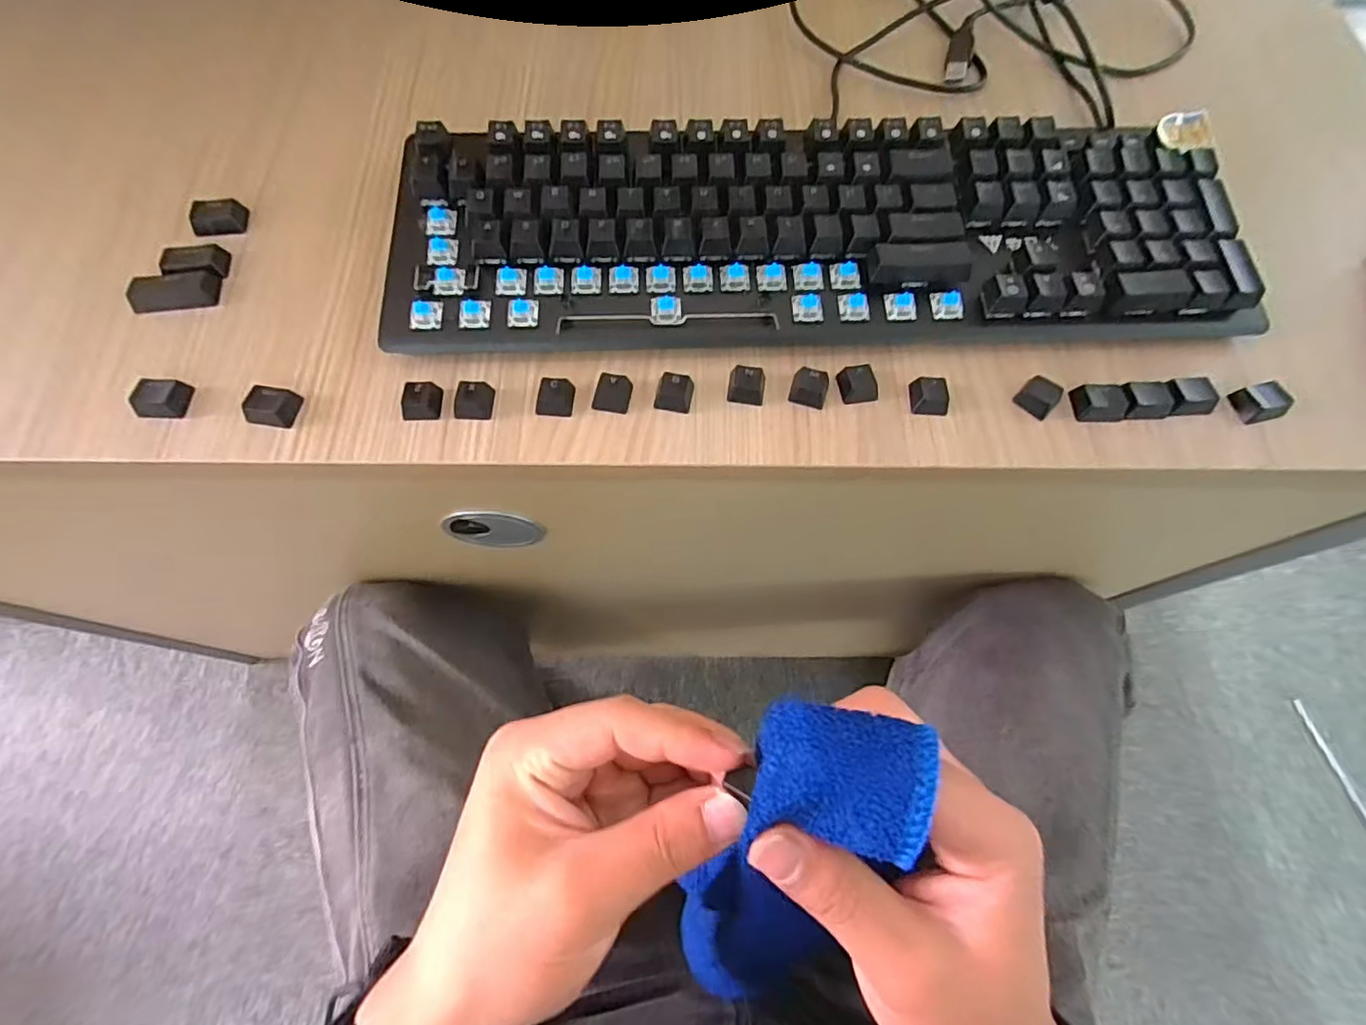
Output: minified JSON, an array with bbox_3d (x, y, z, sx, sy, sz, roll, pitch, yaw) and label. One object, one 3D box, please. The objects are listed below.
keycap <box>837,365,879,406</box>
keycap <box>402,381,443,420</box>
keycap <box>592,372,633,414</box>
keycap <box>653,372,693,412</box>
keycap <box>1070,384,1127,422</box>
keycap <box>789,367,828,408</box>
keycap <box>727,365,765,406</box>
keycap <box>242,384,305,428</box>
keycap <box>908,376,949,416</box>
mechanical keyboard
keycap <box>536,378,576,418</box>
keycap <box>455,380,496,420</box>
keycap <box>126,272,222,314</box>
[{"bbox_3d":[0.088,-0.064,0.291,0.019,0.008,0.018,-12,70,-7],"label":"keycap"},{"bbox_3d":[-0.127,-0.055,0.284,0.017,0.007,0.019,0,70,-2],"label":"keycap"},{"bbox_3d":[-0.034,-0.059,0.287,0.017,0.009,0.017,11,69,2],"label":"keycap"},{"bbox_3d":[-0.004,-0.059,0.288,0.017,0.008,0.017,9,69,1],"label":"keycap"},{"bbox_3d":[0.206,-0.054,0.289,0.022,0.011,0.018,4,69,-1],"label":"keycap"},{"bbox_3d":[0.063,-0.063,0.290,0.017,0.008,0.018,17,70,4],"label":"keycap"},{"bbox_3d":[0.032,-0.064,0.290,0.018,0.008,0.017,8,69,1],"label":"keycap"},{"bbox_3d":[-0.198,-0.051,0.281,0.022,0.009,0.019,11,69,2],"label":"keycap"},{"bbox_3d":[0.123,-0.058,0.289,0.018,0.009,0.018,5,69,-1],"label":"keycap"},{"bbox_3d":[0.067,-0.148,0.308,0.426,0.038,0.124,-2,70,-3],"label":"mechanical keyboard"},{"bbox_3d":[-0.062,-0.057,0.285,0.017,0.009,0.019,4,69,-1],"label":"keycap"},{"bbox_3d":[-0.102,-0.055,0.284,0.018,0.007,0.018,-2,70,-3],"label":"keycap"},{"bbox_3d":[-0.267,-0.116,0.307,0.042,0.007,0.020,-7,70,-5],"label":"keycap"}]

